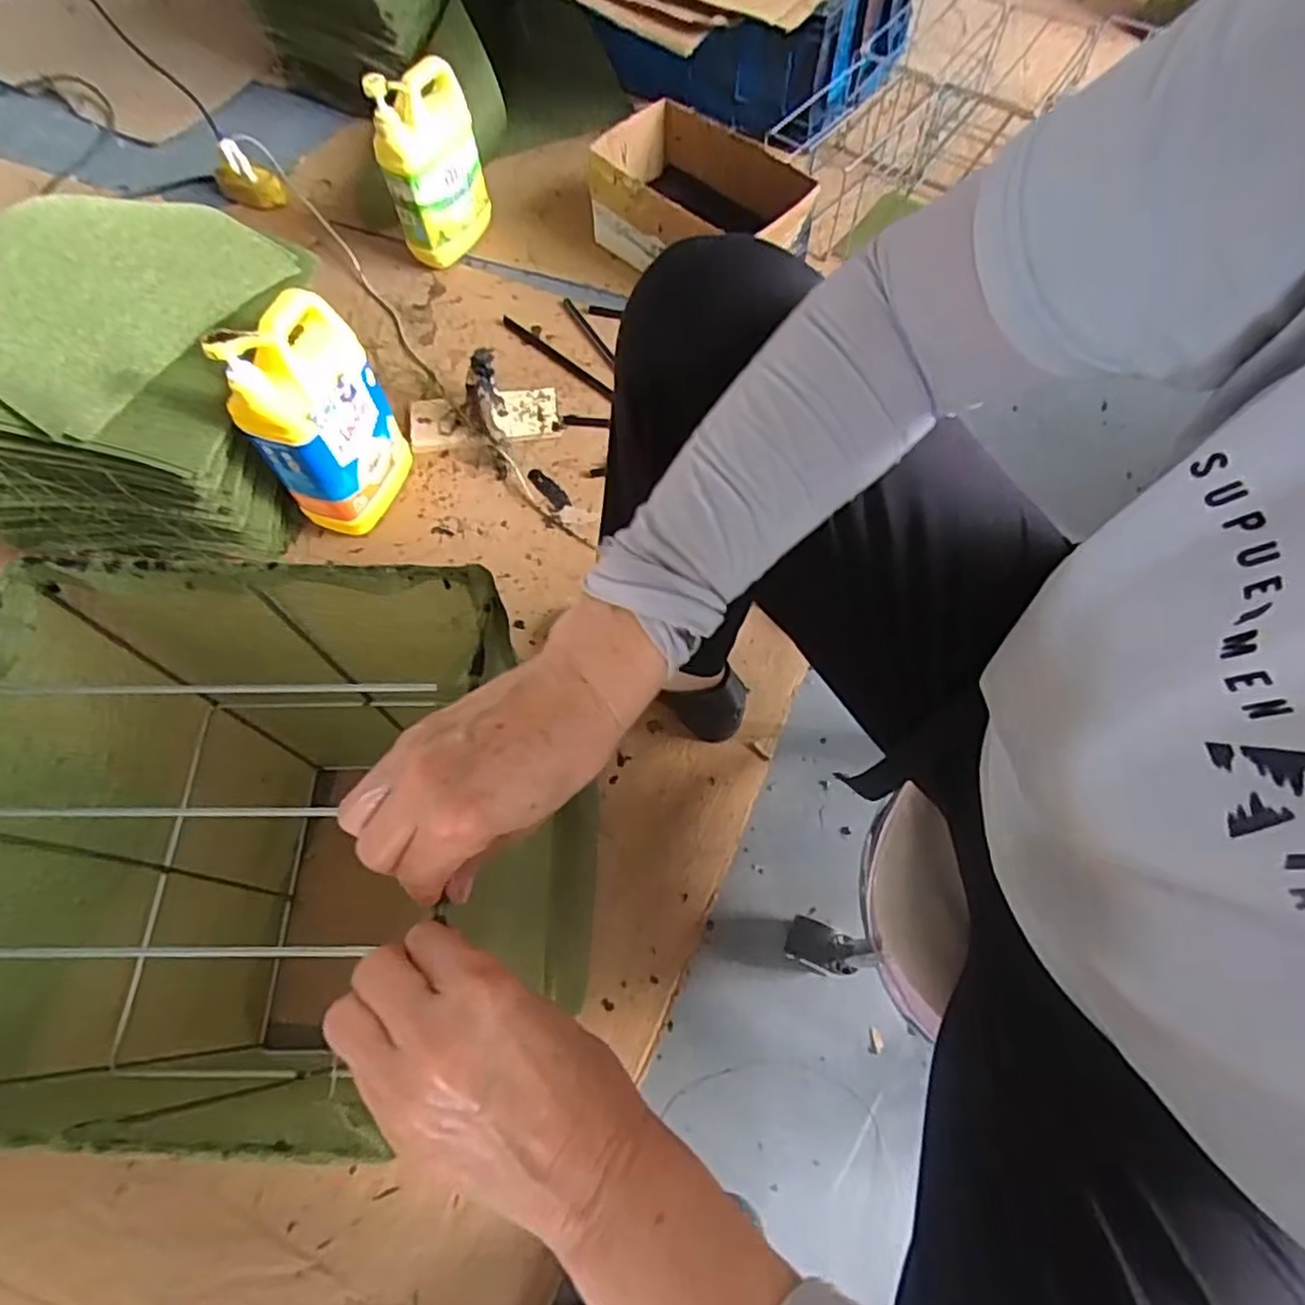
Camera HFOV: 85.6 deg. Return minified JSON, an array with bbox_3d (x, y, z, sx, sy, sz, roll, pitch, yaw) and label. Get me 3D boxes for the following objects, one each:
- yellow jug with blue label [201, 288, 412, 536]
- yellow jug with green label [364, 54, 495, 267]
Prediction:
[{"bbox_3d":[-0.357,-0.255,0.777,0.077,0.262,0.151,31,70,13],"label":"yellow jug with blue label"},{"bbox_3d":[-0.299,-0.668,0.979,0.073,0.233,0.137,30,70,13],"label":"yellow jug with green label"}]

